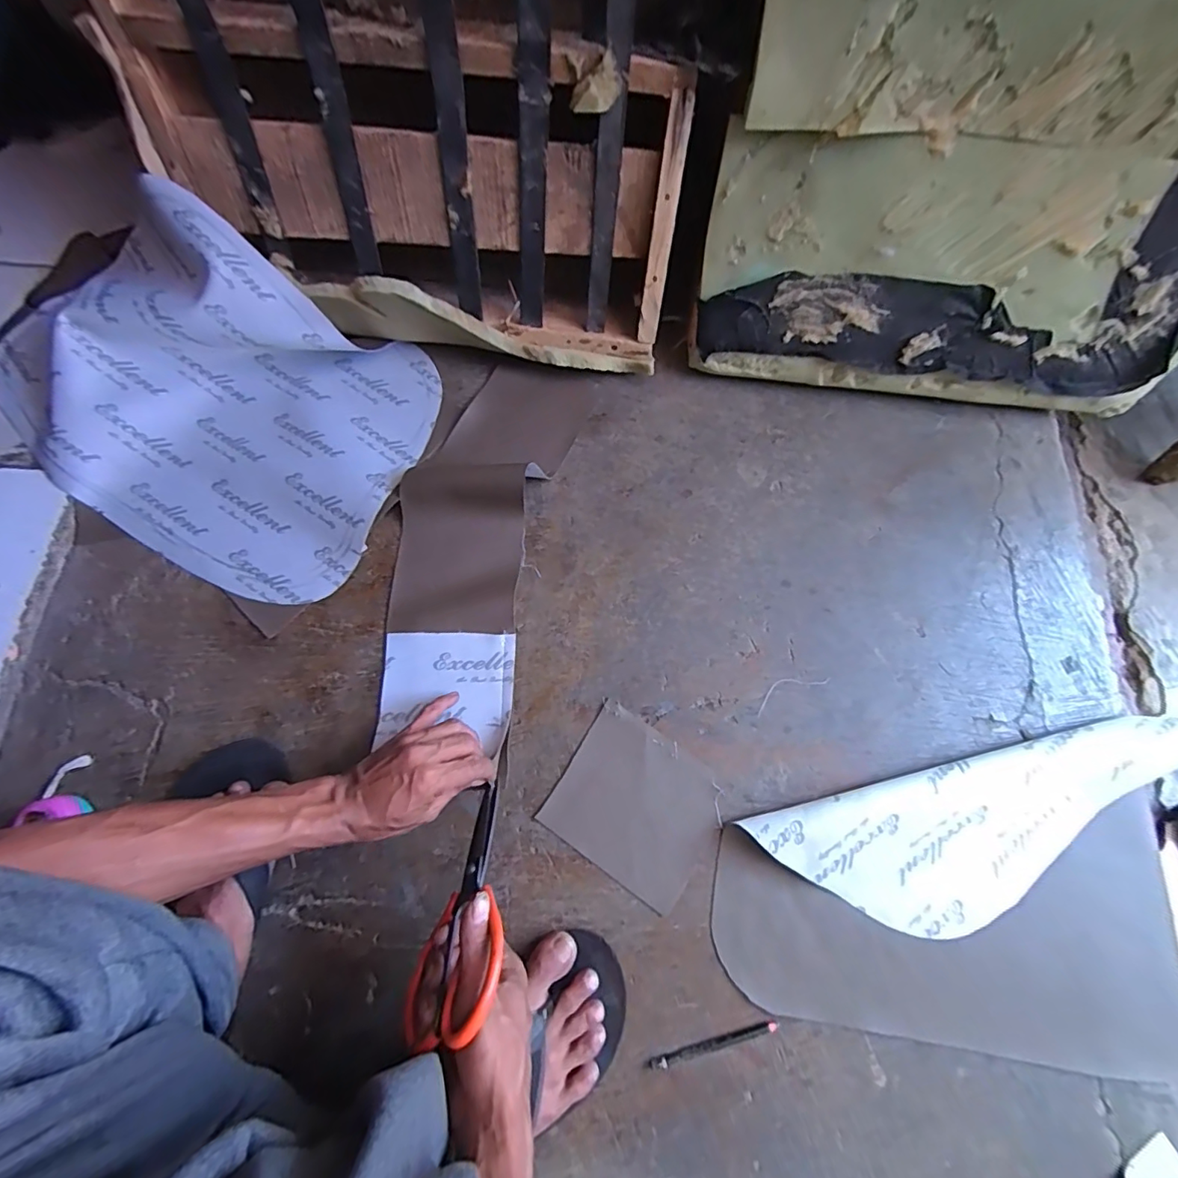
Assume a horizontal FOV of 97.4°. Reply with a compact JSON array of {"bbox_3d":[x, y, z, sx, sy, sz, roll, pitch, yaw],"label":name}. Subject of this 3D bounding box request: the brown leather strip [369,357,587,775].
[{"bbox_3d":[-0.130,-0.070,0.595,0.169,0.044,0.461,12,74,2],"label":"brown leather strip"}]

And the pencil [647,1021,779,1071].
[{"bbox_3d":[0.114,0.420,0.476,0.123,0.004,0.010,-13,74,-6],"label":"pencil"}]

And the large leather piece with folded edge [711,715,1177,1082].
[{"bbox_3d":[0.366,0.285,0.509,0.469,0.034,0.296,3,73,-1],"label":"large leather piece with folded edge"}]

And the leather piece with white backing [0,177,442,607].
[{"bbox_3d":[-0.461,-0.230,0.587,0.496,0.143,0.351,21,73,5],"label":"leather piece with white backing"}]

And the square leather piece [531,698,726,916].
[{"bbox_3d":[0.051,0.222,0.534,0.160,0.004,0.140,34,75,8],"label":"square leather piece"}]

